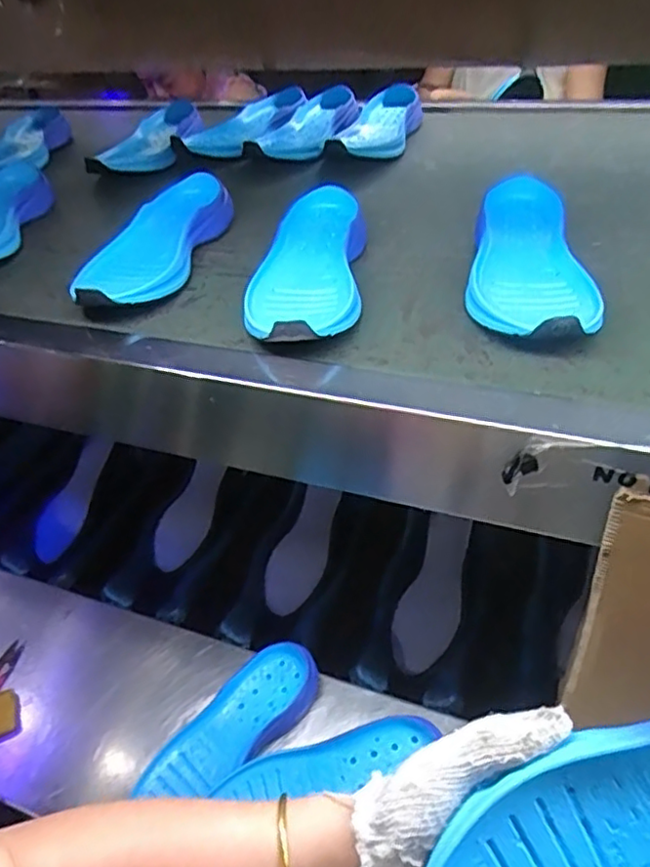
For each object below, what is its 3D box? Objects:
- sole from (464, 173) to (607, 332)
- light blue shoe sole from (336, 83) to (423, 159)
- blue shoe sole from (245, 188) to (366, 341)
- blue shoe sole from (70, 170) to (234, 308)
[{"bbox_3d":[0.177,-0.151,0.534,0.099,0.041,0.266,6,41,13],"label":"sole"},{"bbox_3d":[0.073,-0.426,0.867,0.094,0.045,0.232,8,41,15],"label":"light blue shoe sole"},{"bbox_3d":[-0.016,-0.147,0.554,0.099,0.041,0.254,1,41,5],"label":"blue shoe sole"},{"bbox_3d":[-0.171,-0.193,0.635,0.099,0.043,0.257,5,40,13],"label":"blue shoe sole"}]

